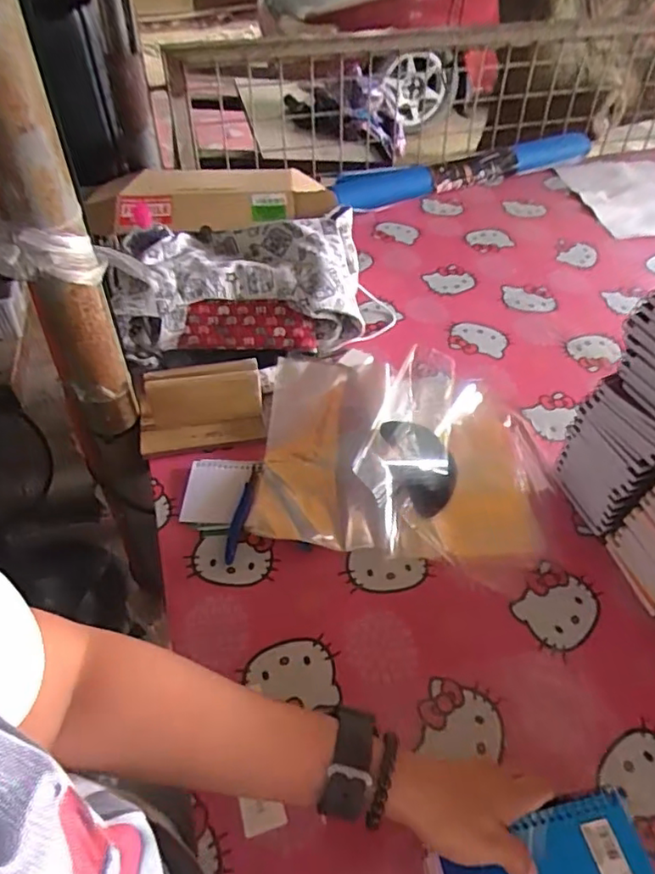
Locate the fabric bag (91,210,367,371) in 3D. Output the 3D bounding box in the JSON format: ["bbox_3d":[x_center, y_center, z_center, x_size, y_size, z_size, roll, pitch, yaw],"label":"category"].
[{"bbox_3d":[-0.109,-0.202,0.825,0.360,0.122,0.203,-6,48,-4],"label":"fabric bag"}]

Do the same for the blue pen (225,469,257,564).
[{"bbox_3d":[-0.091,0.078,0.625,0.016,0.012,0.117,7,48,8],"label":"blue pen"}]

